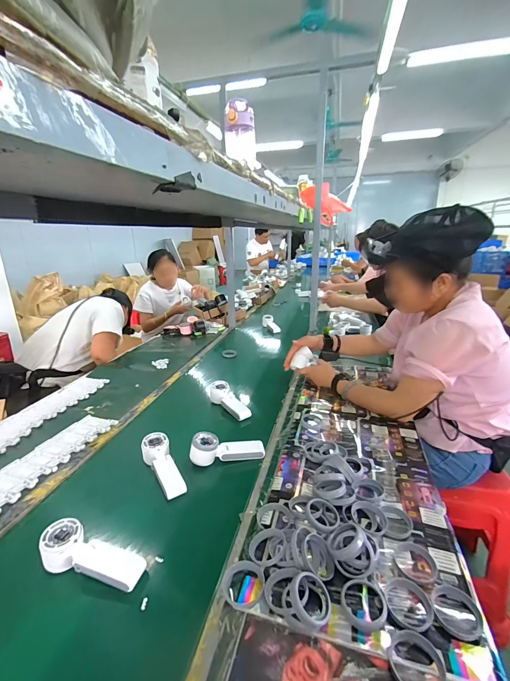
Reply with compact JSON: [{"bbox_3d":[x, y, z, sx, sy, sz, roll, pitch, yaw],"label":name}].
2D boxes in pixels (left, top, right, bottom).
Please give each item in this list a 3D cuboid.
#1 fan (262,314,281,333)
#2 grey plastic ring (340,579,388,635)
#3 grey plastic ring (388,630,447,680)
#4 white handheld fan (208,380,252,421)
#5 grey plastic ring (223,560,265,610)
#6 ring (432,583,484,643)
[{"bbox_3d":[0.080,-0.088,1.681,0.065,0.052,0.191,-5,19,-12],"label":"fan"},{"bbox_3d":[0.146,0.353,0.423,0.058,0.010,0.064,4,19,14],"label":"grey plastic ring"},{"bbox_3d":[0.186,0.372,0.362,0.058,0.012,0.058,-1,18,0],"label":"grey plastic ring"},{"bbox_3d":[-0.077,0.181,0.925,0.059,0.063,0.154,-13,22,-32],"label":"white handheld fan"},{"bbox_3d":[-0.015,0.344,0.445,0.057,0.011,0.058,-1,18,0],"label":"grey plastic ring"},{"bbox_3d":[0.264,0.354,0.415,0.057,0.011,0.060,3,19,10],"label":"ring"}]

